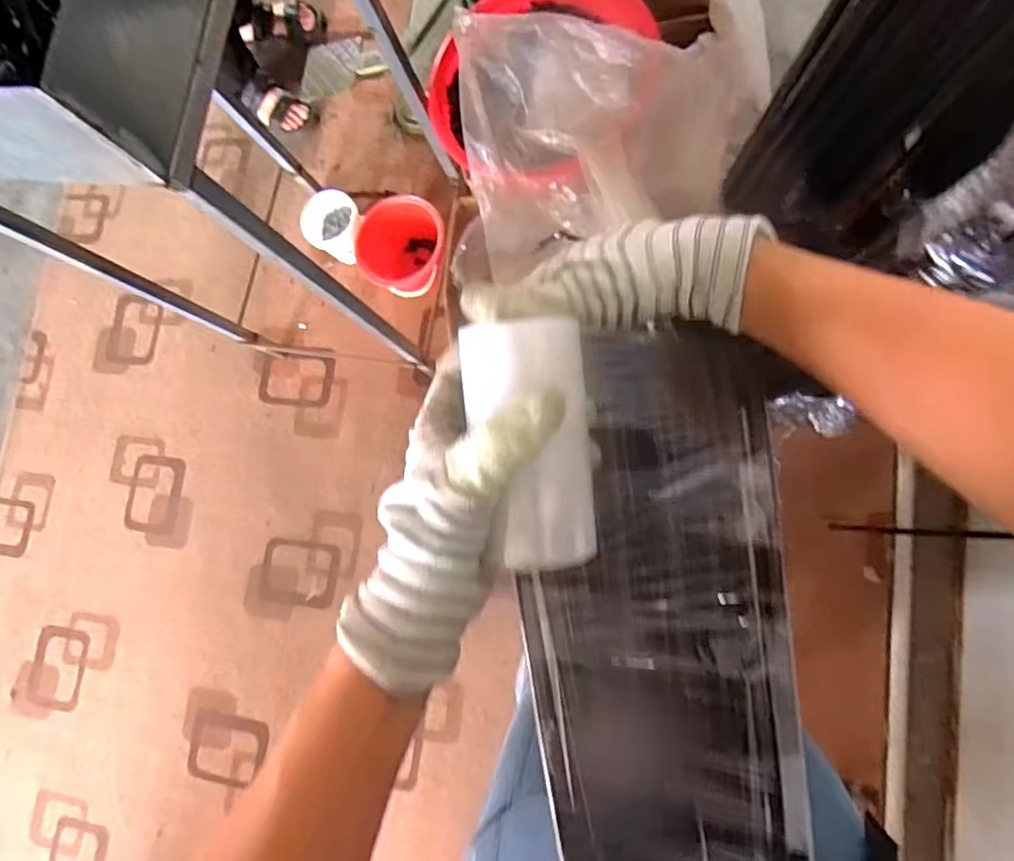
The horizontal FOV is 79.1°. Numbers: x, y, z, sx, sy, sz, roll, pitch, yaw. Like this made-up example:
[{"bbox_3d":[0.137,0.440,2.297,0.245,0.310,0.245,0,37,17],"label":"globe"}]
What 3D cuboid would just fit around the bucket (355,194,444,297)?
[{"bbox_3d":[-0.207,-0.366,1.262,0.171,0.159,0.165,-2,80,12],"label":"bucket"}]

